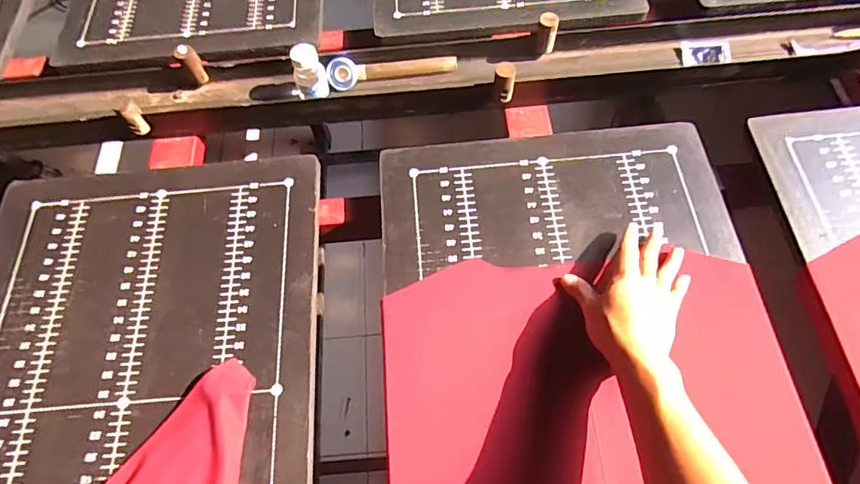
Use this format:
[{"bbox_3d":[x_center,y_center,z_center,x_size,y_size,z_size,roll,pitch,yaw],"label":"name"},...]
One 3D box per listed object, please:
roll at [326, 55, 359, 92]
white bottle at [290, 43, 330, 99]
[{"bbox_3d":[-0.116,-0.224,0.666,0.041,0.044,0.010,-1,23,0],"label":"roll"},{"bbox_3d":[-0.157,-0.217,0.648,0.032,0.073,0.041,38,72,19],"label":"white bottle"}]

